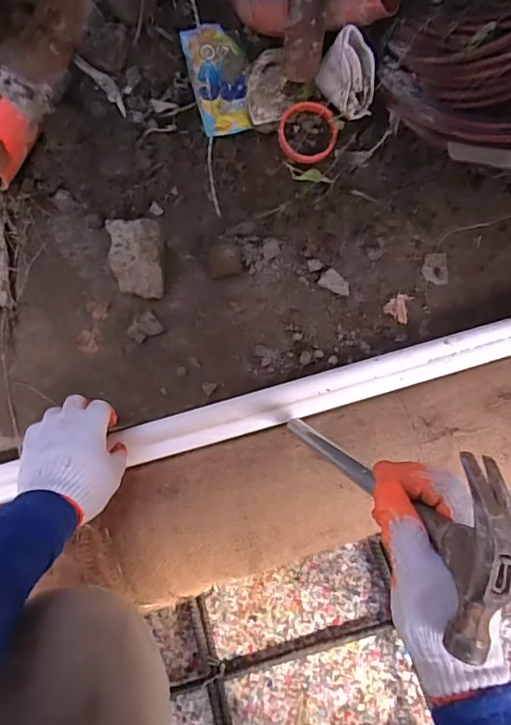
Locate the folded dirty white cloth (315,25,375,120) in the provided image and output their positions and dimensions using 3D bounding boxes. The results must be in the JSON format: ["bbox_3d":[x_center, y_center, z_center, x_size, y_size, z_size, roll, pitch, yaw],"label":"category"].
[{"bbox_3d":[0.119,-0.360,0.662,0.052,0.085,0.084,-26,75,-6],"label":"folded dirty white cloth"}]

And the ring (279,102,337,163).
[{"bbox_3d":[0.069,-0.300,0.683,0.075,0.008,0.077,0,97,-1],"label":"ring"}]

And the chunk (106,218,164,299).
[{"bbox_3d":[-0.154,-0.133,0.676,0.071,0.056,0.095,-5,74,0],"label":"chunk"}]

